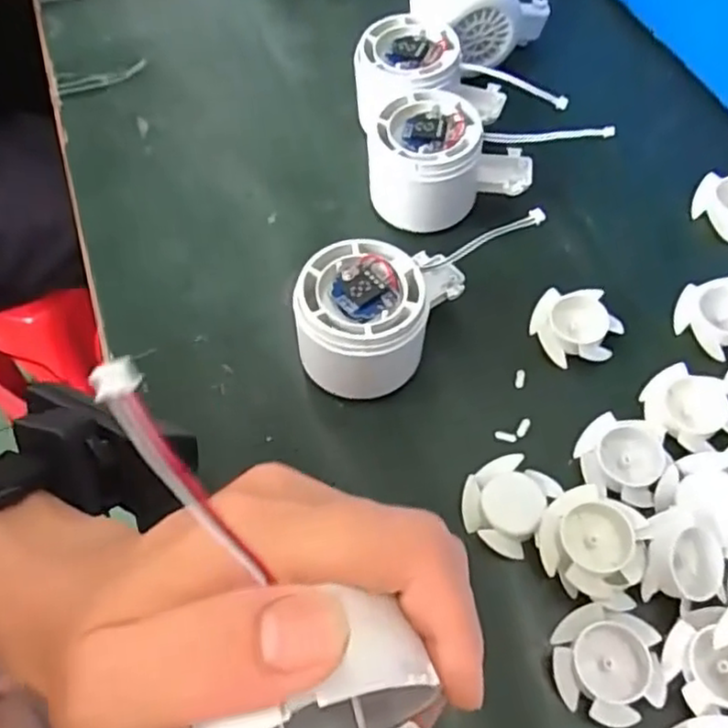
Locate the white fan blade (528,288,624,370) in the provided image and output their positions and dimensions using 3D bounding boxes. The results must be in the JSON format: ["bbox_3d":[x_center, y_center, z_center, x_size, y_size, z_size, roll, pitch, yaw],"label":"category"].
[{"bbox_3d":[0.103,-0.018,0.335,0.038,0.013,0.035,-12,61,-2],"label":"white fan blade"}]

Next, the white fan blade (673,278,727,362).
[{"bbox_3d":[0.172,-0.024,0.334,0.035,0.011,0.038,-2,61,3],"label":"white fan blade"}]

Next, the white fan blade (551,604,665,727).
[{"bbox_3d":[0.091,0.113,0.258,0.036,0.012,0.039,-2,61,3],"label":"white fan blade"}]

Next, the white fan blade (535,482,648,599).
[{"bbox_3d":[0.090,0.072,0.273,0.040,0.020,0.037,-2,61,3],"label":"white fan blade"}]

